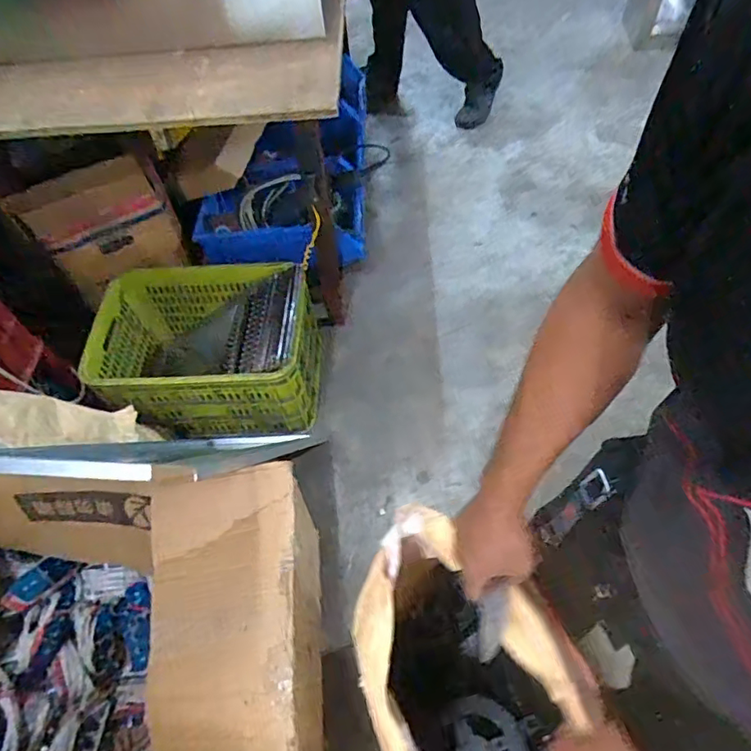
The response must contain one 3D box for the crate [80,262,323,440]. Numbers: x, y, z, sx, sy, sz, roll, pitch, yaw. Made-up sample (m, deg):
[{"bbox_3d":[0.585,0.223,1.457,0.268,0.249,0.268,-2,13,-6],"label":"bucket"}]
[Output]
[{"bbox_3d":[-0.427,-0.054,1.426,0.566,0.318,0.395,-10,57,-2],"label":"crate"}]

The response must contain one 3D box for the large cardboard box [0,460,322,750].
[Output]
[{"bbox_3d":[-0.390,0.410,0.780,0.604,0.363,0.447,-5,57,1],"label":"large cardboard box"}]

